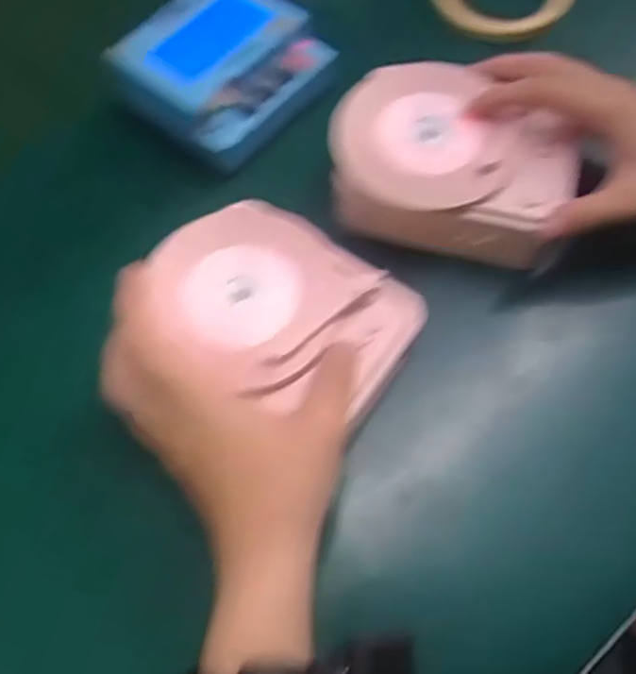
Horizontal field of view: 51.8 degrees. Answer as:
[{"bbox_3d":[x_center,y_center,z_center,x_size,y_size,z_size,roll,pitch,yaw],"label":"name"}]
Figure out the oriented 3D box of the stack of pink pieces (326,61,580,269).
[{"bbox_3d":[0.077,-0.100,0.377,0.129,0.047,0.099,13,65,9],"label":"stack of pink pieces"}]

